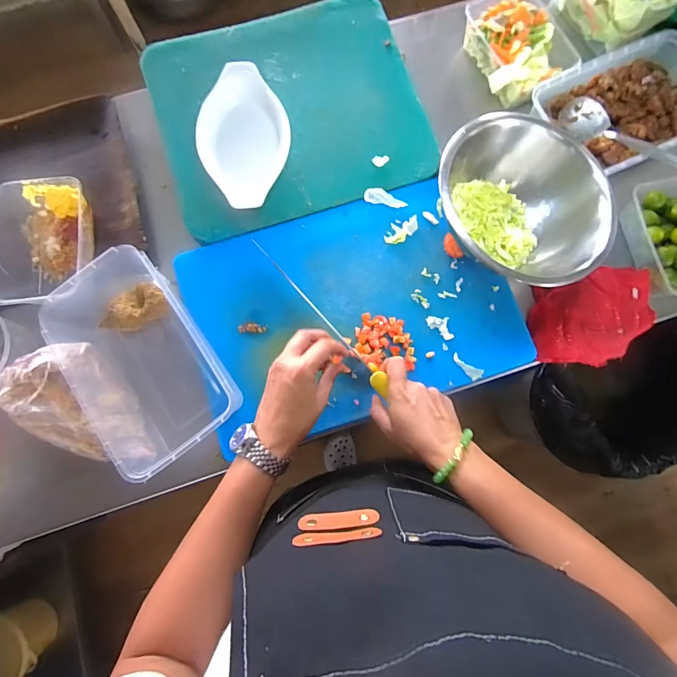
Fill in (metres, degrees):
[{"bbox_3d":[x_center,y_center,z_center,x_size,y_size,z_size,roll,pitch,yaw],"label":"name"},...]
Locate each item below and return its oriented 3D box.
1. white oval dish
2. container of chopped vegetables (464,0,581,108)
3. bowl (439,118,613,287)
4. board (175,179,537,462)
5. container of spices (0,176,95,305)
[{"bbox_3d":[-0.138,-0.291,0.562,0.127,0.033,0.223,-3,81,-1],"label":"white oval dish"},{"bbox_3d":[0.281,-0.461,0.605,0.129,0.059,0.179,-18,82,-3],"label":"container of chopped vegetables"},{"bbox_3d":[0.236,-0.168,0.507,0.233,0.110,0.191,27,82,4],"label":"bowl"},{"bbox_3d":[0.023,-0.048,0.534,0.431,0.026,0.300,-19,80,-4],"label":"board"},{"bbox_3d":[-0.401,-0.130,0.526,0.116,0.047,0.173,-6,81,-1],"label":"container of spices"}]

